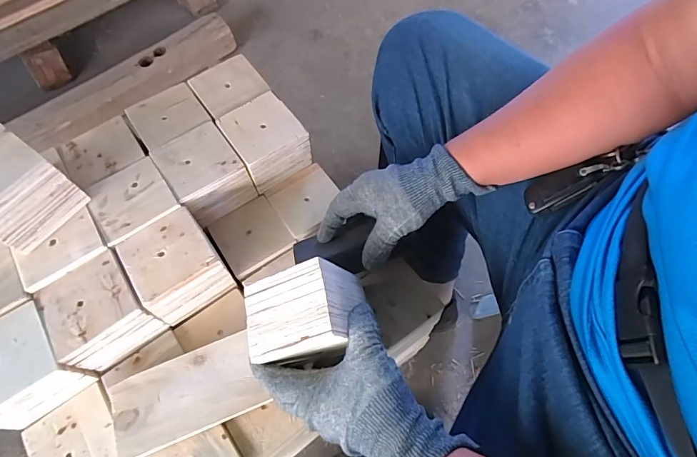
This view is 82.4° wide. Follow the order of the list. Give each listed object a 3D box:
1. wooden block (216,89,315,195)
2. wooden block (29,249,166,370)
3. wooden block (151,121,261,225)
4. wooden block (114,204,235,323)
[{"bbox_3d":[-0.115,-0.121,0.558,0.091,0.069,0.095,-33,68,-13],"label":"wooden block"},{"bbox_3d":[-0.280,0.097,0.459,0.097,0.073,0.101,-34,68,-14],"label":"wooden block"},{"bbox_3d":[-0.192,-0.075,0.536,0.090,0.066,0.096,-34,68,-14],"label":"wooden block"},{"bbox_3d":[-0.205,0.042,0.480,0.094,0.067,0.098,-33,68,-13],"label":"wooden block"}]

